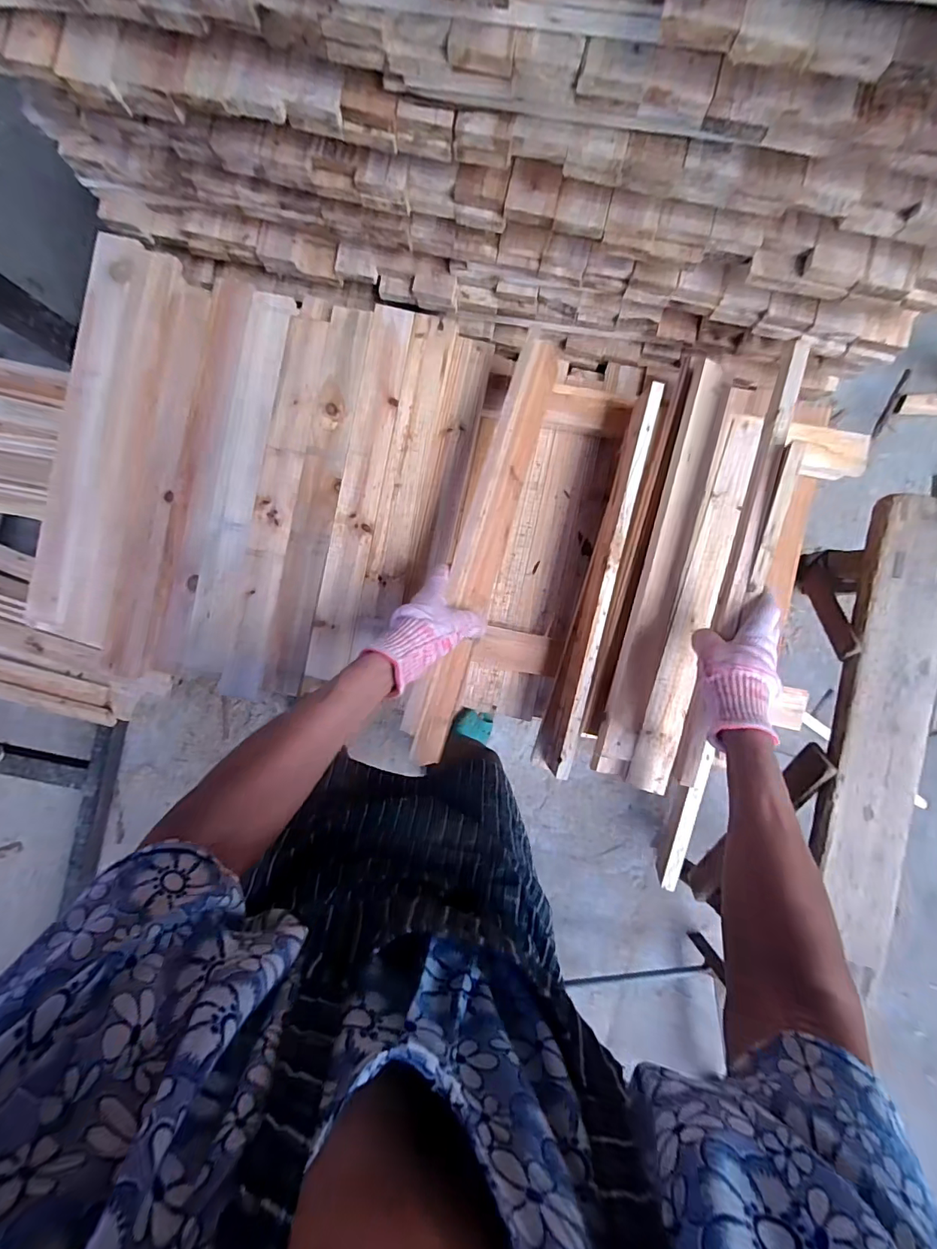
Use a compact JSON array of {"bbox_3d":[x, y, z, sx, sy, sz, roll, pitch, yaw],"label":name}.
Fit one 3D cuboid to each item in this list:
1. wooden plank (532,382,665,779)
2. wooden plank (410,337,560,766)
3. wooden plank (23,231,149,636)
[{"bbox_3d":[0.160,-0.050,0.610,0.012,0.073,0.479,14,90,-18],"label":"wooden plank"},{"bbox_3d":[0.021,-0.087,0.547,0.022,0.059,0.485,12,84,44],"label":"wooden plank"},{"bbox_3d":[-0.489,-0.240,0.615,0.069,0.020,0.498,11,90,2],"label":"wooden plank"}]

